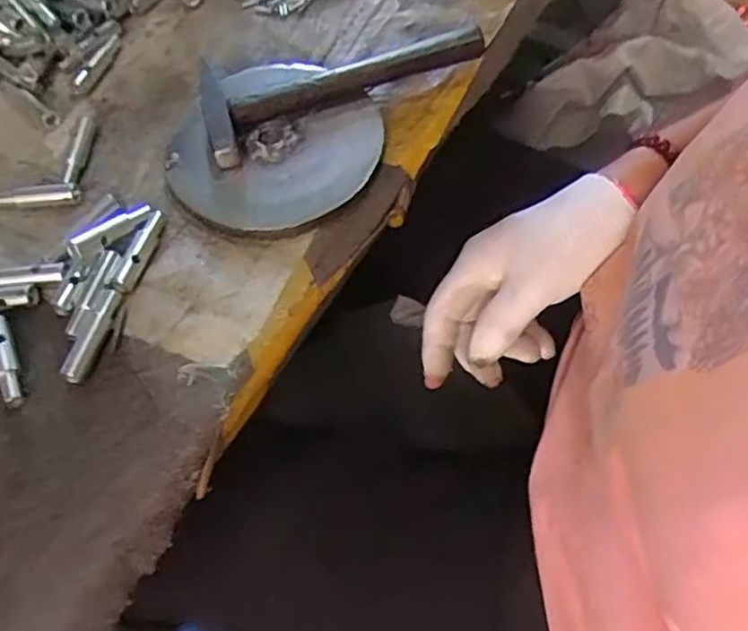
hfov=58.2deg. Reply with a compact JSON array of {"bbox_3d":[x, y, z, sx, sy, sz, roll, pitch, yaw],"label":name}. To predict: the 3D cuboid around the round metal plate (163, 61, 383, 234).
[{"bbox_3d":[-0.059,-0.101,0.389,0.120,0.012,0.117,-1,63,1],"label":"round metal plate"}]

